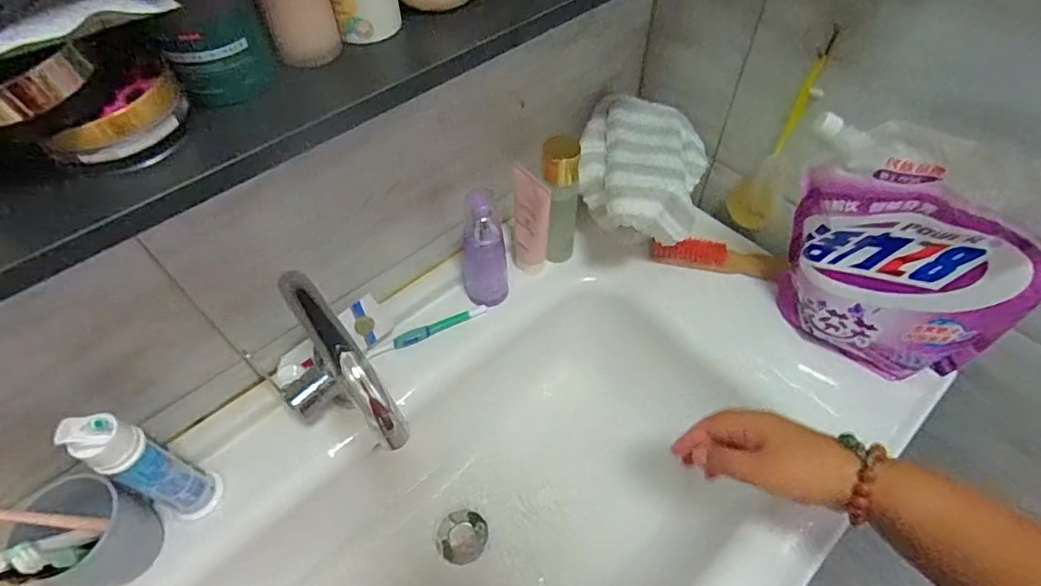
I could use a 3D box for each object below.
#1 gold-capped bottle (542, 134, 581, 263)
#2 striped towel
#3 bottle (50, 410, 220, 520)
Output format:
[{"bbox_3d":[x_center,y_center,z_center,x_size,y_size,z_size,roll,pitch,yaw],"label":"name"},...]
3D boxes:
[{"bbox_3d":[0.046,-0.099,0.617,0.042,0.170,0.038,-2,53,0],"label":"gold-capped bottle"},{"bbox_3d":[0.143,-0.141,0.631,0.147,0.080,0.190,4,53,5],"label":"striped towel"},{"bbox_3d":[-0.316,0.151,0.452,0.036,0.173,0.039,8,54,8],"label":"bottle"}]

